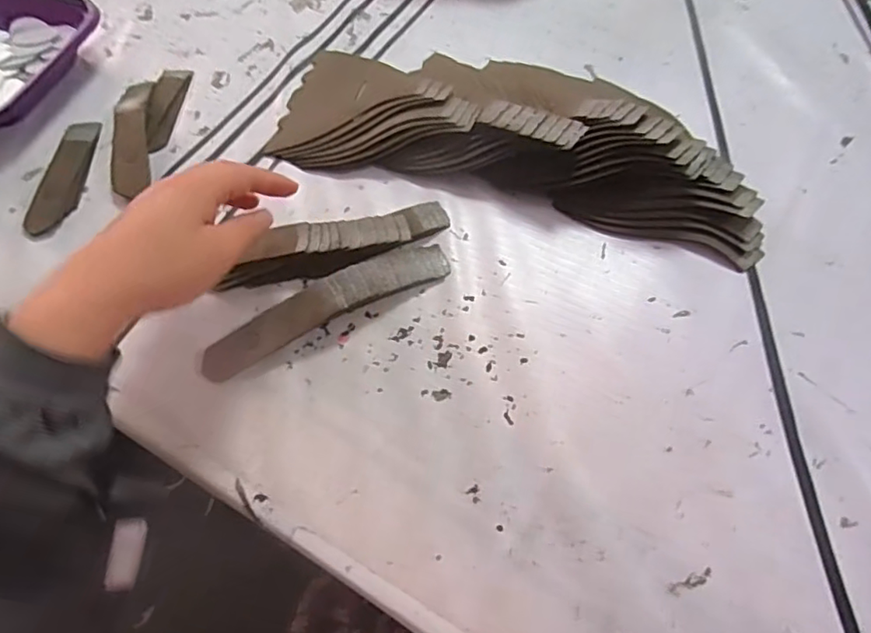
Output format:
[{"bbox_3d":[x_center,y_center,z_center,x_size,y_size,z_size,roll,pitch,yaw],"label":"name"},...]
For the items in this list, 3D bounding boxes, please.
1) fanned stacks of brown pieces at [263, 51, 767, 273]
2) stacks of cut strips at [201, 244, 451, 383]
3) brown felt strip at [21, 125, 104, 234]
[{"bbox_3d":[0.063,-0.170,0.478,0.411,0.058,0.167,15,62,12],"label":"fanned stacks of brown pieces"},{"bbox_3d":[-0.077,-0.010,0.412,0.187,0.026,0.030,-26,62,-11],"label":"stacks of cut strips"},{"bbox_3d":[-0.317,-0.120,0.494,0.036,0.004,0.121,-1,60,3],"label":"brown felt strip"}]

